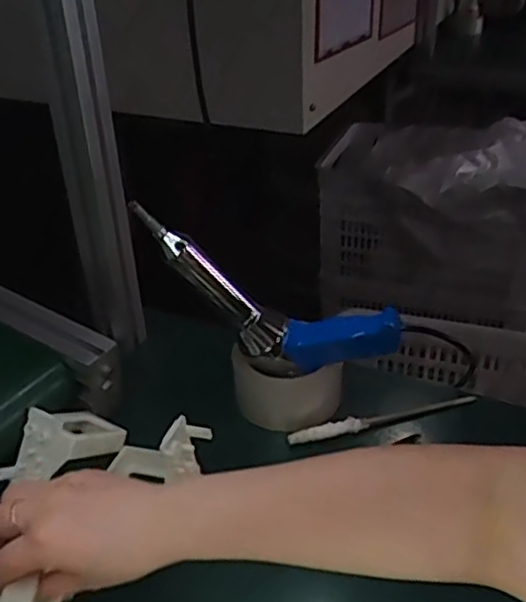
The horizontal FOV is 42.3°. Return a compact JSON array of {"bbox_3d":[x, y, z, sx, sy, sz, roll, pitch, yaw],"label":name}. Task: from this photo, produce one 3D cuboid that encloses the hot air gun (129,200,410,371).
[{"bbox_3d":[-0.006,-0.002,0.621,0.260,0.115,0.034,27,32,-9],"label":"hot air gun"}]

